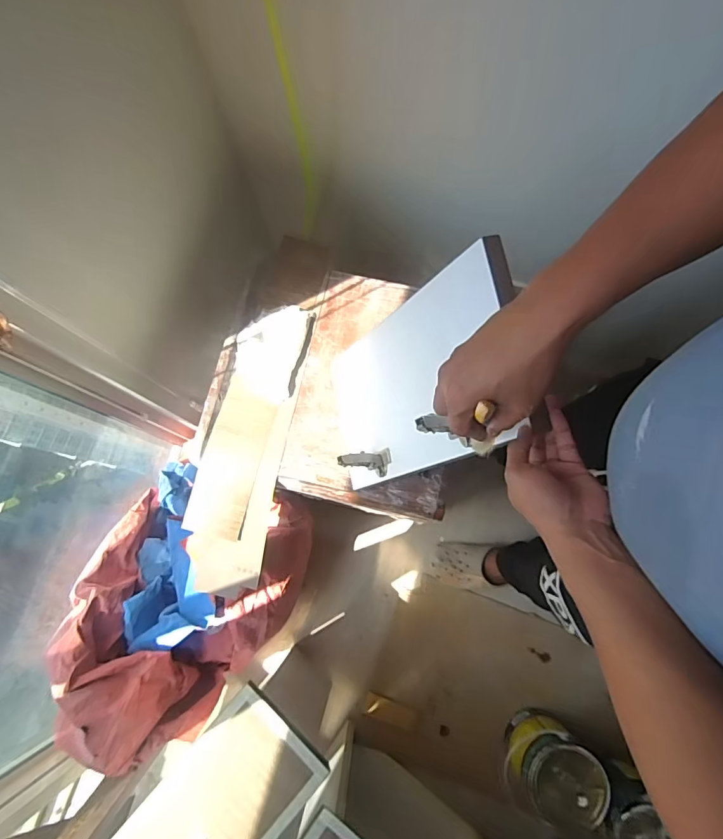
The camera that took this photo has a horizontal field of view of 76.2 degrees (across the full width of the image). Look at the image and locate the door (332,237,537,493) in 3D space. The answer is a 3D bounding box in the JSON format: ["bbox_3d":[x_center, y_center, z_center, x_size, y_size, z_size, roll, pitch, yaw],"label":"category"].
[{"bbox_3d":[0.044,-0.044,0.649,0.073,0.396,0.230,-2,75,-31],"label":"door"}]

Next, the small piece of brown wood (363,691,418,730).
[{"bbox_3d":[0.076,0.753,1.190,0.137,0.014,0.053,17,78,6],"label":"small piece of brown wood"}]

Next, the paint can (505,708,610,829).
[{"bbox_3d":[0.436,0.797,1.081,0.169,0.214,0.176,0,77,2],"label":"paint can"}]

